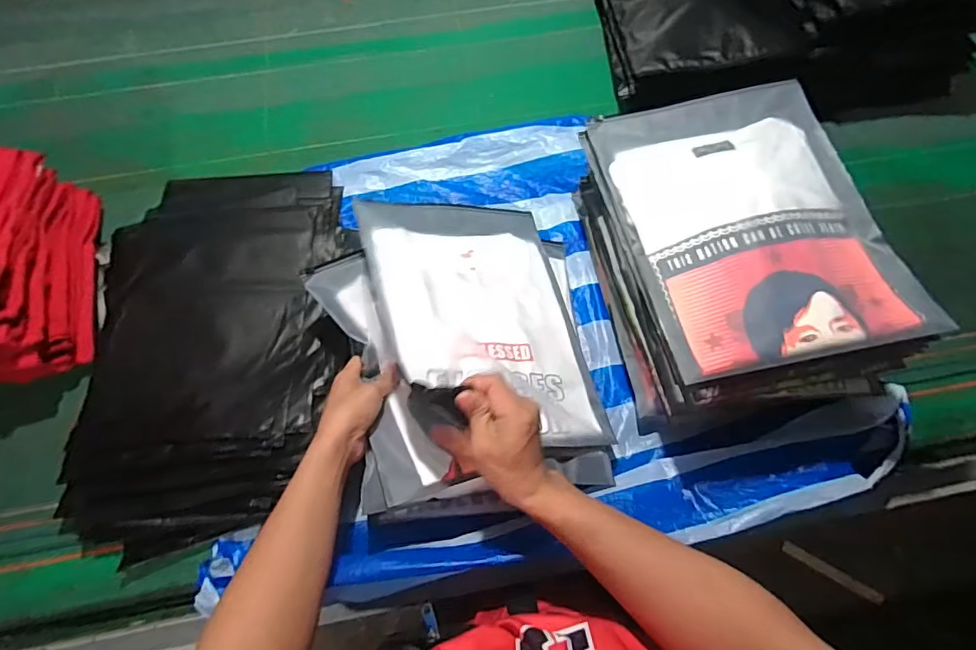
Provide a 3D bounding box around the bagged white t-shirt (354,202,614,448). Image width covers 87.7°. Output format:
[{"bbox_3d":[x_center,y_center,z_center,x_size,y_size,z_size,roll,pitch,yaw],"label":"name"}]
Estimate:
[{"bbox_3d":[-0.006,-0.019,0.598,0.244,0.020,0.339,2,55,-31],"label":"bagged white t-shirt"}]

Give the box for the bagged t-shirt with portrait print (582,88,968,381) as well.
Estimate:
[{"bbox_3d":[0.275,-0.122,0.540,0.248,0.026,0.337,-11,63,0],"label":"bagged t-shirt with portrait print"}]

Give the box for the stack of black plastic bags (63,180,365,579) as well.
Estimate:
[{"bbox_3d":[-0.356,0.005,0.674,0.356,0.071,0.525,-10,66,-3],"label":"stack of black plastic bags"}]

